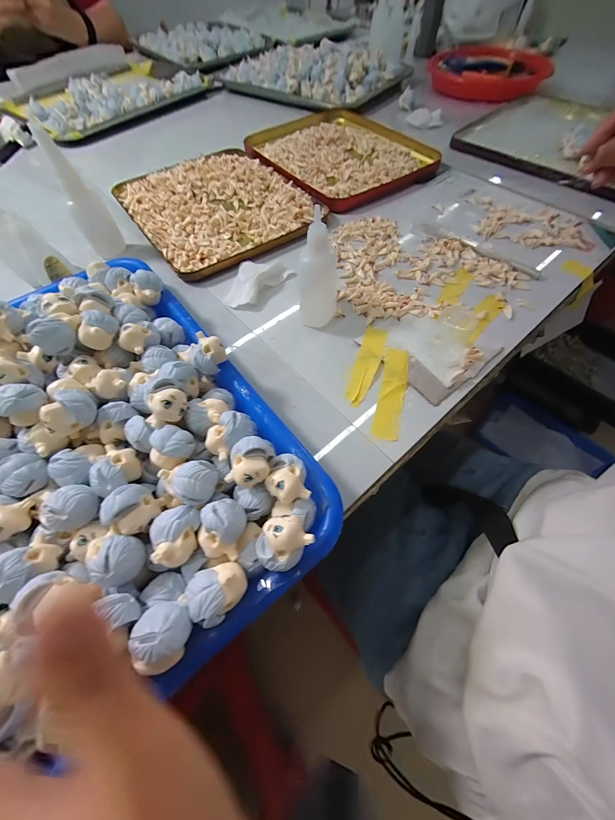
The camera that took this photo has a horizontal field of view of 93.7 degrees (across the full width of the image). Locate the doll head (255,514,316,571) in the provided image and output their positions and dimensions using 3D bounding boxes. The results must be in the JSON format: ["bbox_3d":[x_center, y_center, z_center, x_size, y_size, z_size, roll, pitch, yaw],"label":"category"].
[{"bbox_3d":[-0.013,0.066,0.144,0.025,0.018,0.023,0,61,0],"label":"doll head"}]

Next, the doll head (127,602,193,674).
[{"bbox_3d":[-0.063,0.099,0.128,0.021,0.023,0.024,-30,65,-15],"label":"doll head"}]

